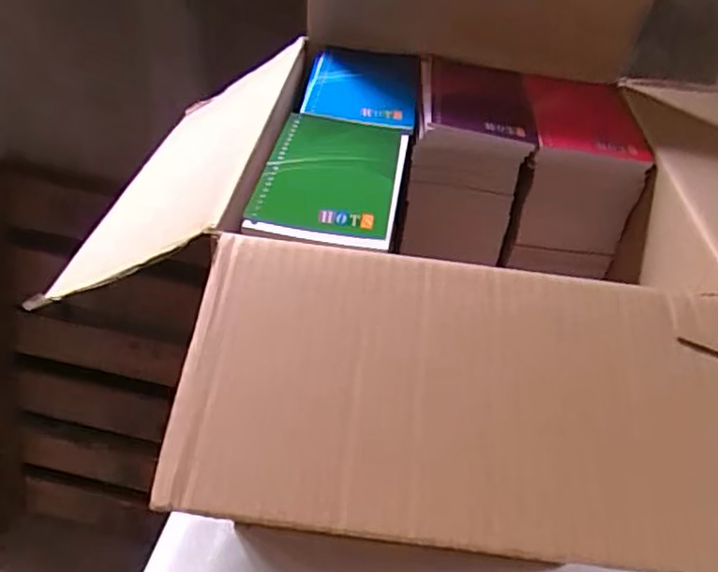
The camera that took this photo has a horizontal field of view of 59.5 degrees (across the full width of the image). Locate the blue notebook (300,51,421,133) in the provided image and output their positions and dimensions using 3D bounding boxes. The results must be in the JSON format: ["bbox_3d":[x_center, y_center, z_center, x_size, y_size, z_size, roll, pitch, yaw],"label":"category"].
[{"bbox_3d":[0.004,-0.158,0.495,0.081,0.016,0.123,8,40,1],"label":"blue notebook"}]

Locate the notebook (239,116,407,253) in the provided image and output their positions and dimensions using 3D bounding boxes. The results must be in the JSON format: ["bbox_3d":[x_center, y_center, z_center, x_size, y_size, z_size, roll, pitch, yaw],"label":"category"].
[{"bbox_3d":[-0.015,-0.072,0.391,0.080,0.009,0.145,9,40,3],"label":"notebook"}]

